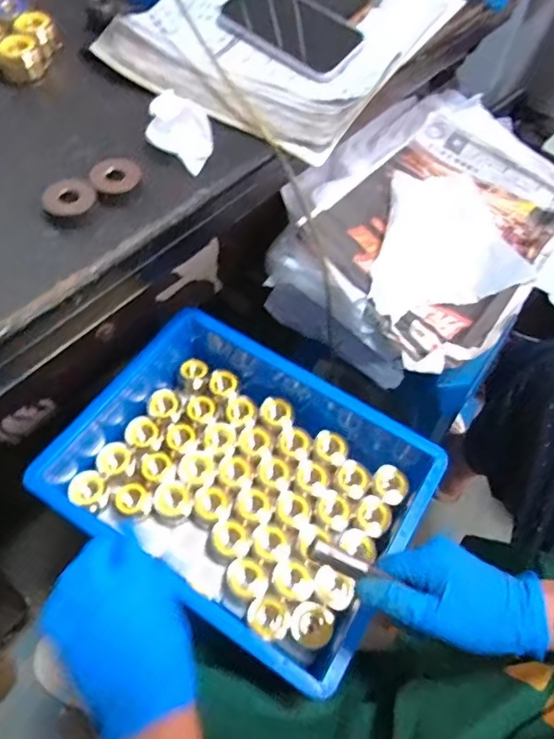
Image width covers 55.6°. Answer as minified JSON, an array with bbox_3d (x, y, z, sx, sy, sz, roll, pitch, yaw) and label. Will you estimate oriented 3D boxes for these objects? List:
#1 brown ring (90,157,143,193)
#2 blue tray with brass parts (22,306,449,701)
[{"bbox_3d":[-0.132,-0.158,0.434,0.039,0.013,0.035,-1,59,-4],"label":"brown ring"},{"bbox_3d":[-0.047,0.110,0.557,0.357,0.101,0.254,30,62,14],"label":"blue tray with brass parts"}]

